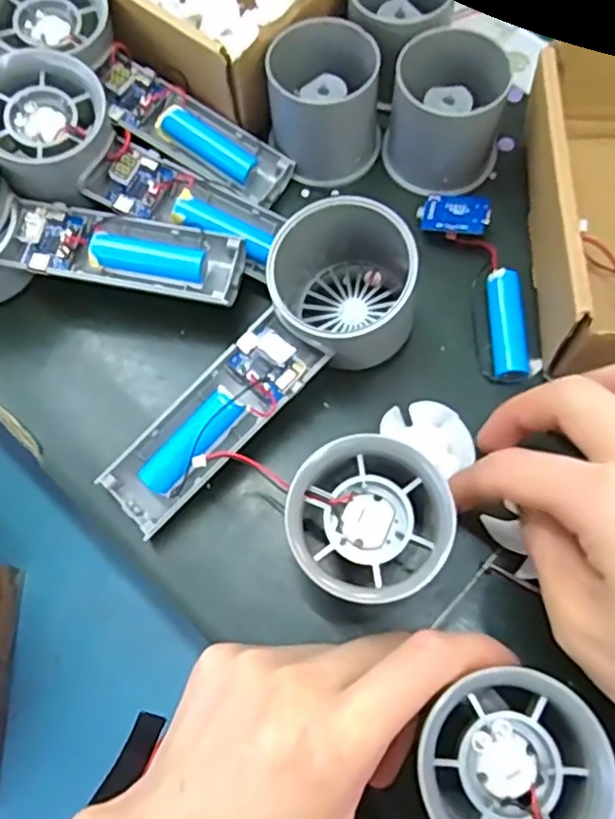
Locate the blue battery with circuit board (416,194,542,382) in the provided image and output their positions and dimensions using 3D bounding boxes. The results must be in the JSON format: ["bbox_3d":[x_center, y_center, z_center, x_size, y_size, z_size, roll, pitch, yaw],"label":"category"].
[{"bbox_3d":[0.081,-0.058,0.299,0.030,0.015,0.098,-18,70,-4],"label":"blue battery with circuit board"}]

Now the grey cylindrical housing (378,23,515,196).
[{"bbox_3d":[0.066,-0.138,0.307,0.051,0.055,0.047,-1,69,2],"label":"grey cylindrical housing"}]

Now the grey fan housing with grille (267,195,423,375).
[{"bbox_3d":[0.014,-0.053,0.277,0.063,0.056,0.063,-1,69,2],"label":"grey fan housing with grille"}]

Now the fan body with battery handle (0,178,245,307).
[{"bbox_3d":[-0.110,-0.065,0.289,0.152,0.056,0.064,17,71,9],"label":"fan body with battery handle"}]

